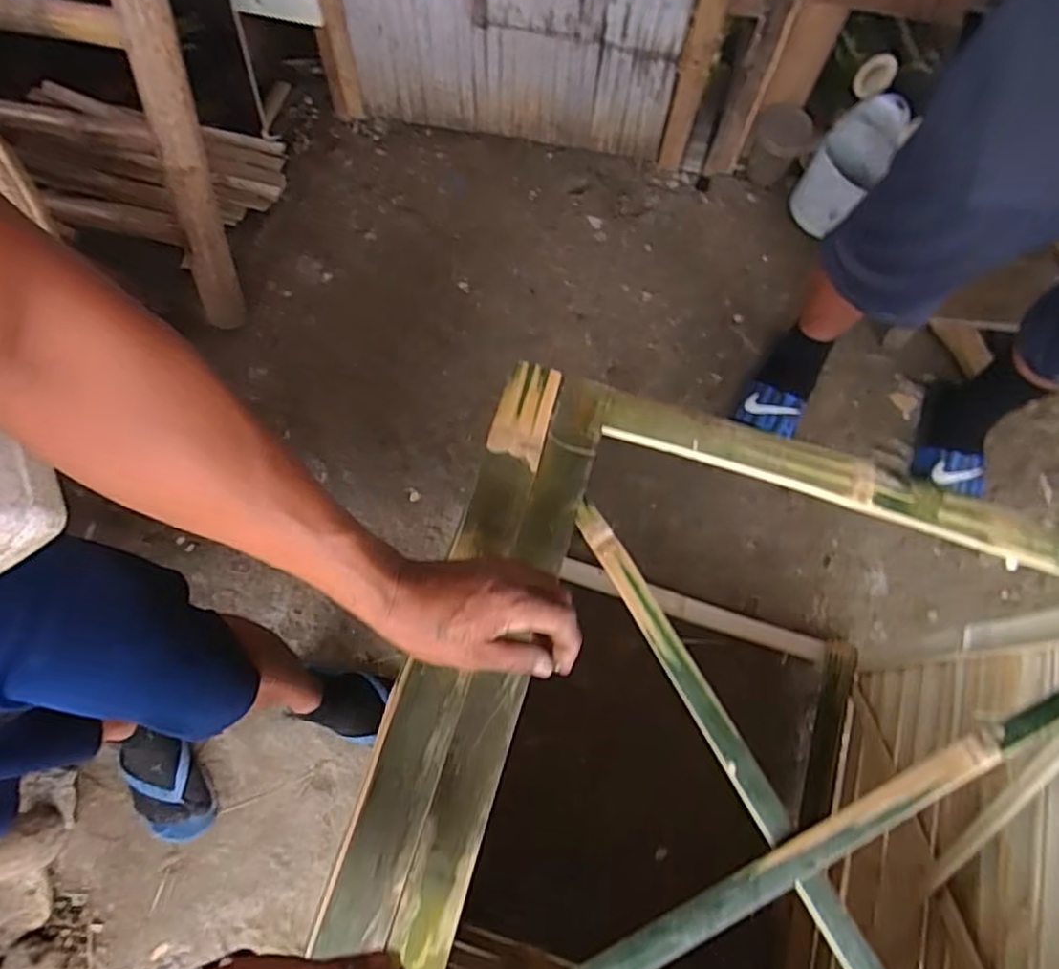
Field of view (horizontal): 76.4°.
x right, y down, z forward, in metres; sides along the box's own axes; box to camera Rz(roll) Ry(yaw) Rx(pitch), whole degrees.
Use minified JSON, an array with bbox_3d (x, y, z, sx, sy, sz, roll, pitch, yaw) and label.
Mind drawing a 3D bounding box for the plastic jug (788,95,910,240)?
[{"bbox_3d":[0.633,-0.636,1.351,0.136,0.225,0.169,32,71,10],"label":"plastic jug"}]

